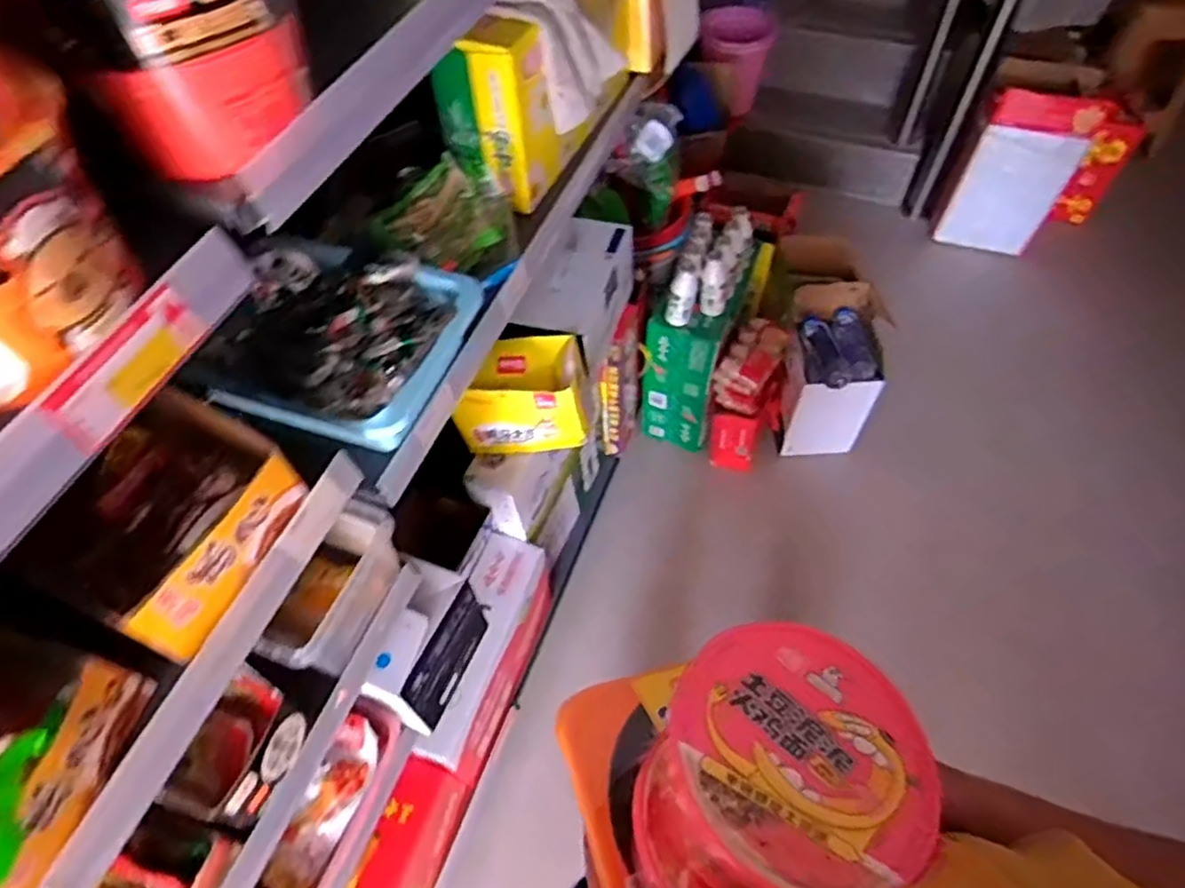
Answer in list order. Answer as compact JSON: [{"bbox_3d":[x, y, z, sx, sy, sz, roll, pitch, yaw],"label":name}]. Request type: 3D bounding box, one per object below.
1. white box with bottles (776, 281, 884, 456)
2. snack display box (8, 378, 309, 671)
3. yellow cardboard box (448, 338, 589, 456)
[{"bbox_3d":[0.546,-0.175,1.631,0.196,0.313,0.272,4,57,4],"label":"white box with bottles"},{"bbox_3d":[-0.320,0.045,0.495,0.167,0.074,0.148,24,60,16],"label":"snack display box"},{"bbox_3d":[-0.109,-0.075,1.063,0.199,0.143,0.128,-2,57,0],"label":"yellow cardboard box"}]

